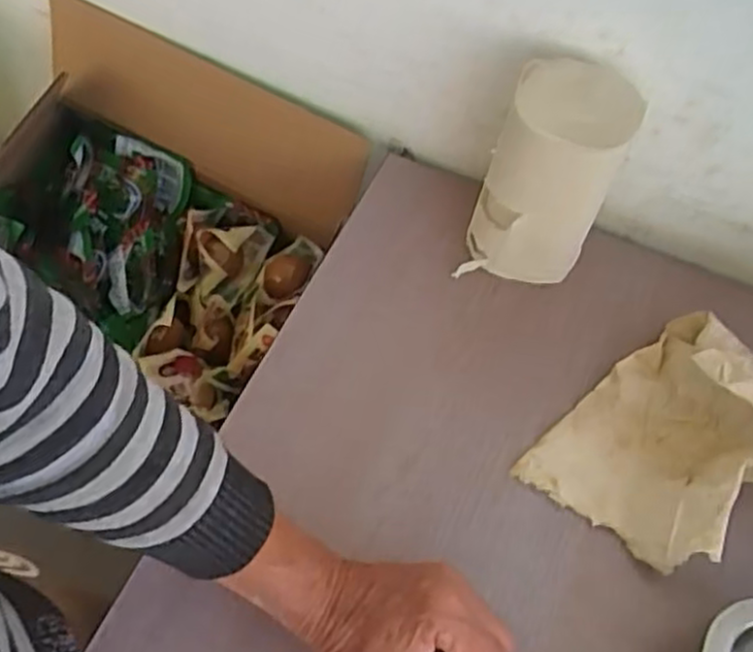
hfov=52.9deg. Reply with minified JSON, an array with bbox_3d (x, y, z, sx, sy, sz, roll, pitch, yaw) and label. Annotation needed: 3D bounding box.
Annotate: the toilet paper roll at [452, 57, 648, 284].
[{"bbox_3d":[0.114,-0.097,0.507,0.083,0.134,0.076,21,58,9],"label":"toilet paper roll"}]

